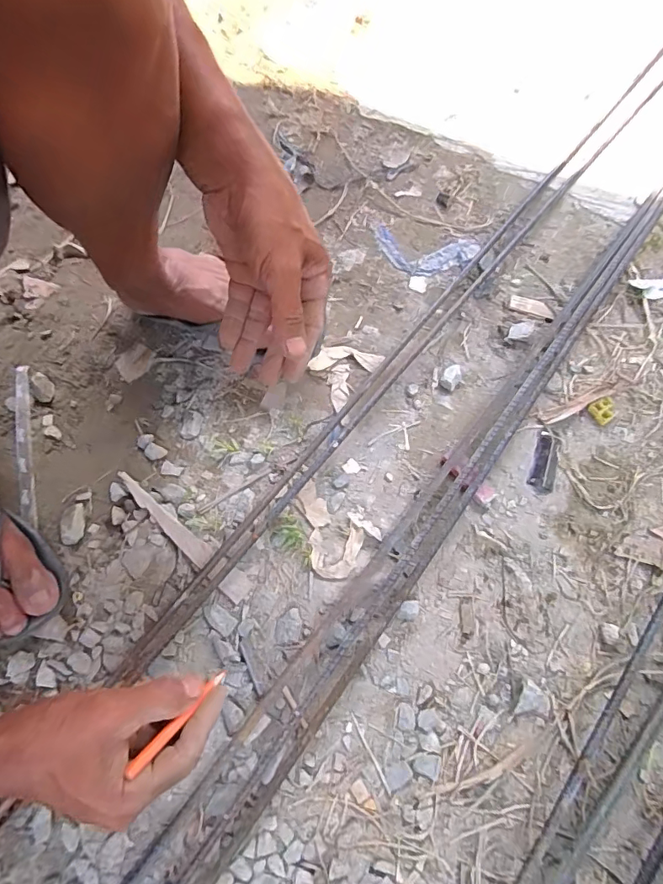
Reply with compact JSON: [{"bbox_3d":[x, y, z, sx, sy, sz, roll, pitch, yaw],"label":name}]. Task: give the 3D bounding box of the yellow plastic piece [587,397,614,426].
[{"bbox_3d":[0.314,-0.037,0.562,0.030,0.005,0.026,-32,71,-12],"label":"yellow plastic piece"}]

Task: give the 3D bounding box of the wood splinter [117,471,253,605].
[{"bbox_3d":[-0.158,0.096,0.506,0.185,0.009,0.026,37,72,14],"label":"wood splinter"}]

